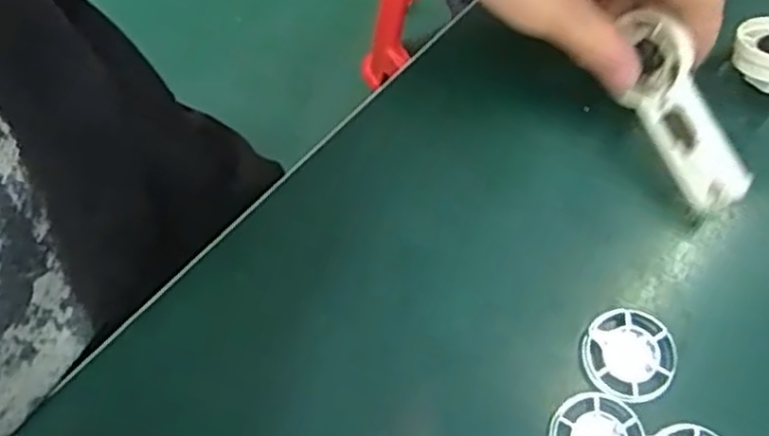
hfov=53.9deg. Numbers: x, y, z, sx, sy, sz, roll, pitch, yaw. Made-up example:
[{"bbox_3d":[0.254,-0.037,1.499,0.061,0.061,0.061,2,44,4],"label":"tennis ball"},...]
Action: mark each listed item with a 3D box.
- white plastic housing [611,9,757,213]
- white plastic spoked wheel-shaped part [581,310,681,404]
[{"bbox_3d":[0.129,-0.045,0.334,0.026,0.022,0.089,-25,91,-6],"label":"white plastic housing"},{"bbox_3d":[0.105,0.059,0.327,0.038,0.004,0.038,26,75,9],"label":"white plastic spoked wheel-shaped part"}]

